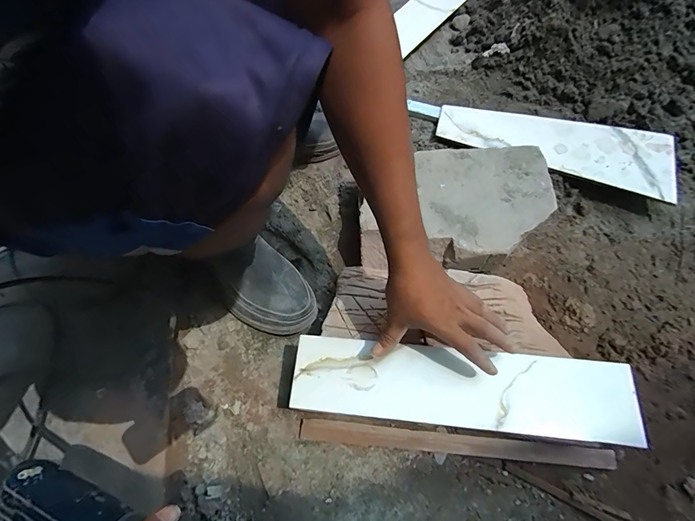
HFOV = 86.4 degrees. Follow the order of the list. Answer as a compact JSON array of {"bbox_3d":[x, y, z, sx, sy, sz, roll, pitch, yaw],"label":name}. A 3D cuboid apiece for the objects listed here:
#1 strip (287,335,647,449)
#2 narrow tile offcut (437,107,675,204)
[{"bbox_3d":[0.132,0.149,0.439,0.393,0.015,0.091,4,64,5],"label":"strip"},{"bbox_3d":[0.362,-0.209,0.661,0.392,0.012,0.129,17,69,13],"label":"narrow tile offcut"}]

